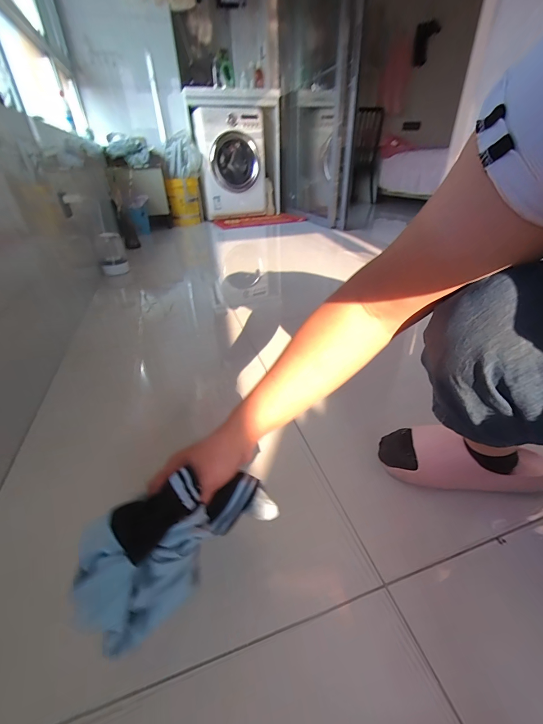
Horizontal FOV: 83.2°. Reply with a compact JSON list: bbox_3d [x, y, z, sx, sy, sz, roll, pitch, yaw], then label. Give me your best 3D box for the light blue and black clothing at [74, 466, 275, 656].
[{"bbox_3d":[-0.091,0.169,0.315,0.186,0.092,0.101,-18,35,-24],"label":"light blue and black clothing"}]

